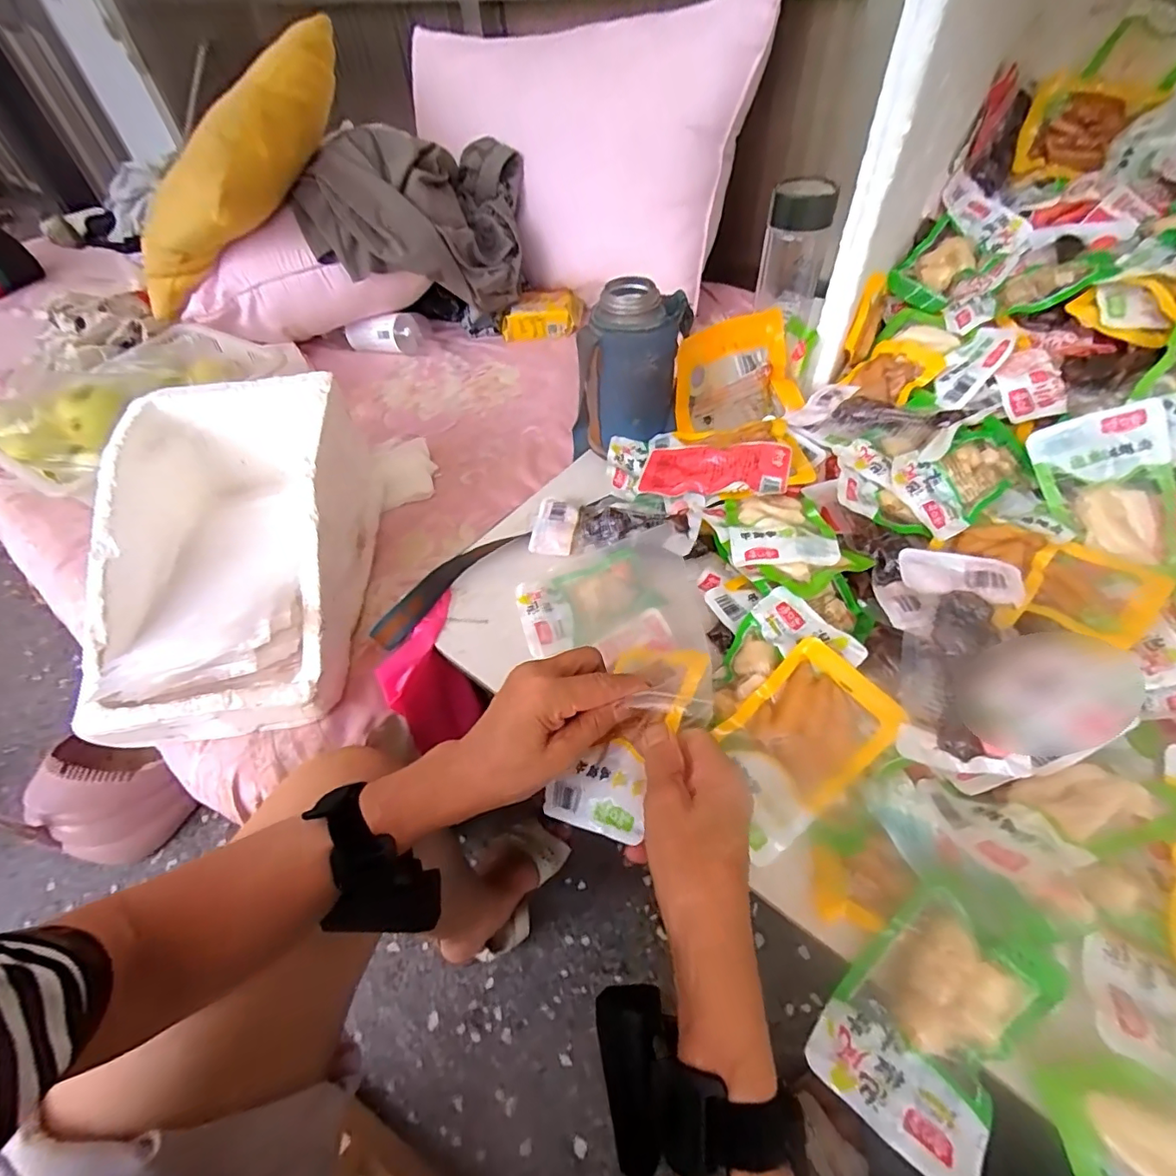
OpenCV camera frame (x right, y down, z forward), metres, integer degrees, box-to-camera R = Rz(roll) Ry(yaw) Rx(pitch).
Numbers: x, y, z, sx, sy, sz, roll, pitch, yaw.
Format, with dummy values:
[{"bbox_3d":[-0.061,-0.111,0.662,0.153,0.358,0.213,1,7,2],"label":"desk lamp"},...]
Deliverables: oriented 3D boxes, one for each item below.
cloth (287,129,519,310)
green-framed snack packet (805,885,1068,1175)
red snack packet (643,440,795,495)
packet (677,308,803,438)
[{"bbox_3d":[-0.255,-0.561,0.825,0.289,0.187,0.271,5,52,8],"label":"cloth"},{"bbox_3d":[0.181,0.225,0.279,0.079,0.029,0.117,33,61,26],"label":"green-framed snack packet"},{"bbox_3d":[0.122,-0.117,0.520,0.135,0.027,0.070,7,53,9],"label":"red snack packet"},{"bbox_3d":[0.160,-0.231,0.577,0.147,0.109,0.022,-18,14,-13],"label":"packet"}]

